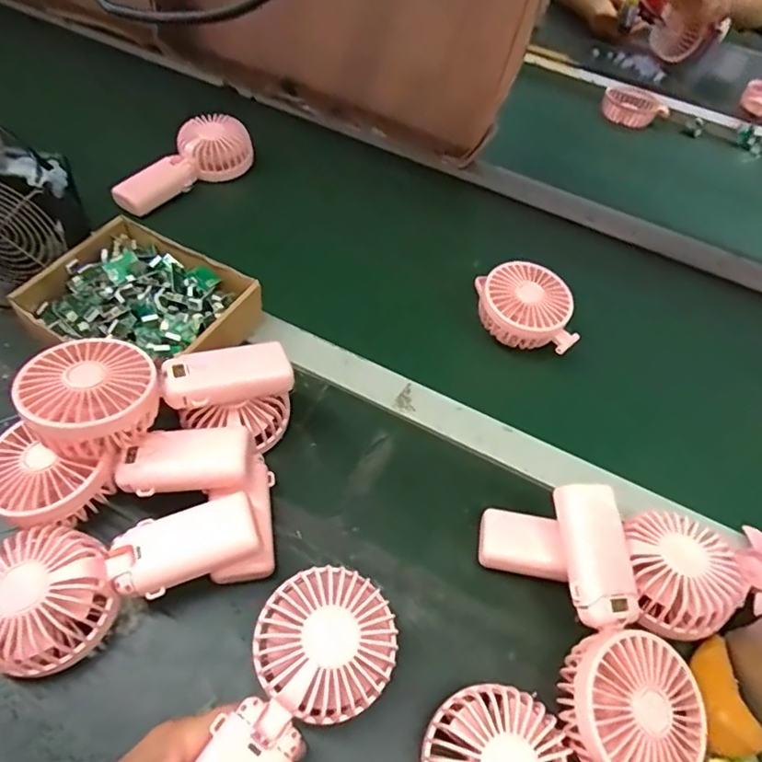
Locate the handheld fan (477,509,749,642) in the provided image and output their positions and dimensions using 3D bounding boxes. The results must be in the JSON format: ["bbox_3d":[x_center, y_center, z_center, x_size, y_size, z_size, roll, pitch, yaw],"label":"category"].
[{"bbox_3d":[0.173,0.134,0.422,0.196,0.045,0.087,14,52,3],"label":"handheld fan"}]

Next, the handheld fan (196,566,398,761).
[{"bbox_3d":[-0.060,0.193,0.322,0.078,0.034,0.174,30,62,18],"label":"handheld fan"}]

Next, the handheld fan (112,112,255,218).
[{"bbox_3d":[-0.248,-0.264,0.698,0.175,0.065,0.069,-40,64,-17],"label":"handheld fan"}]

